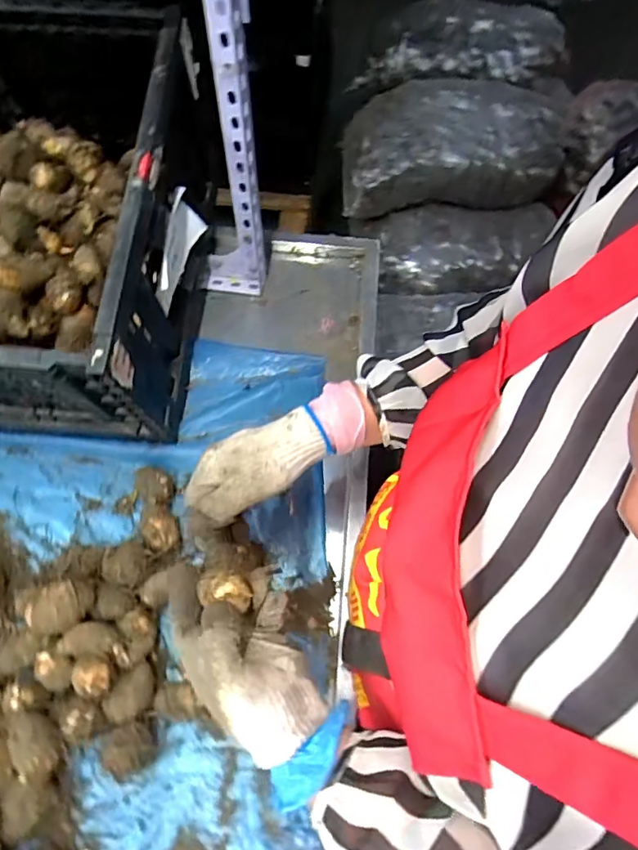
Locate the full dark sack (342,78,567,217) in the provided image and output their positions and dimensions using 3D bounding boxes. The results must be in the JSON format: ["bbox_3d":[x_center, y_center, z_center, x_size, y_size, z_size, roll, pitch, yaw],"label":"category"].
[{"bbox_3d":[0.334,-0.712,1.352,0.537,0.196,0.246,-2,65,-2],"label":"full dark sack"}]

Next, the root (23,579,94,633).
[{"bbox_3d":[-0.242,0.172,0.500,0.055,0.043,0.043,-12,65,-7],"label":"root"}]

